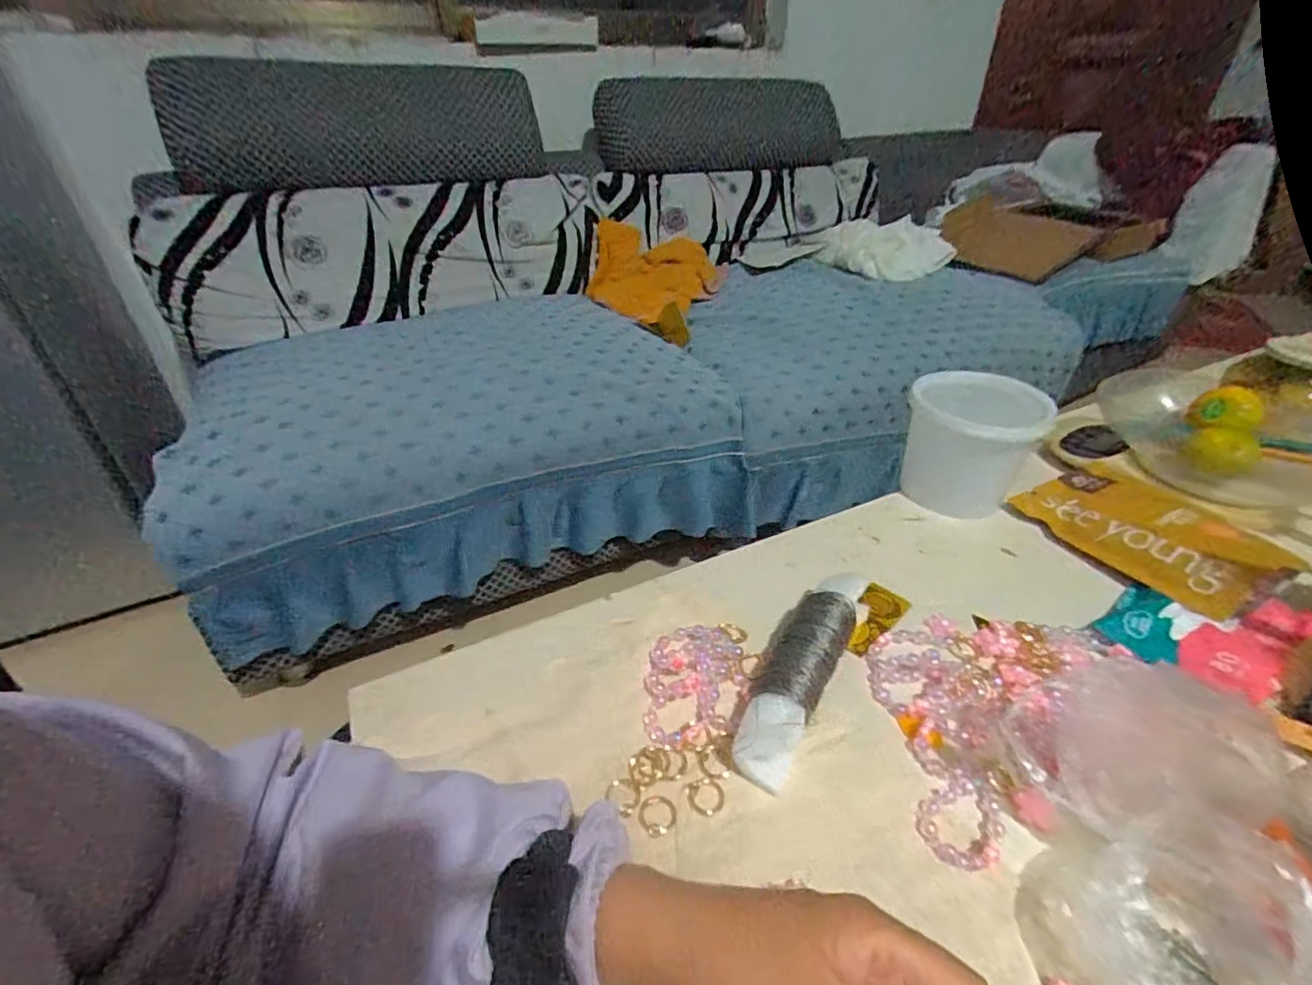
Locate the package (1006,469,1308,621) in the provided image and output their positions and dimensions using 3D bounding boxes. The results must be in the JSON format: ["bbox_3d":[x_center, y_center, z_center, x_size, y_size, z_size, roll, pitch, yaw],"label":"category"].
[{"bbox_3d":[0.453,0.032,0.543,0.102,0.044,0.186,-16,38,-20],"label":"package"}]

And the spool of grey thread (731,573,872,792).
[{"bbox_3d":[0.105,0.122,0.427,0.049,0.046,0.188,18,39,24],"label":"spool of grey thread"}]

